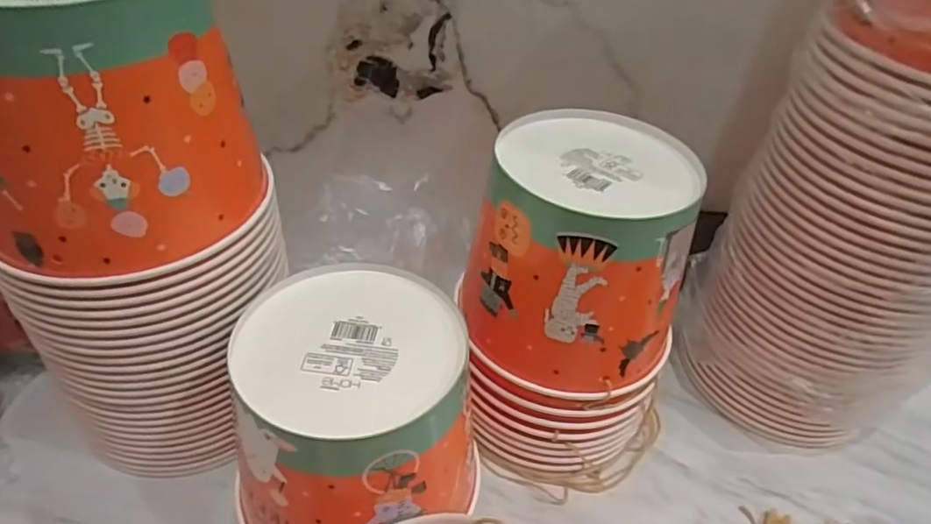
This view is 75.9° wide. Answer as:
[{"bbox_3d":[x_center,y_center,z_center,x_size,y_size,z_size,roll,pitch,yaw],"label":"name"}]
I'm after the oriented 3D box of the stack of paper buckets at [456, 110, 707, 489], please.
[{"bbox_3d":[0.075,0.031,0.435,0.143,0.219,0.158,3,41,-3],"label":"stack of paper buckets"}]

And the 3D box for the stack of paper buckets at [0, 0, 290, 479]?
[{"bbox_3d":[-0.195,-0.010,0.370,0.147,0.322,0.126,-11,43,-18],"label":"stack of paper buckets"}]

